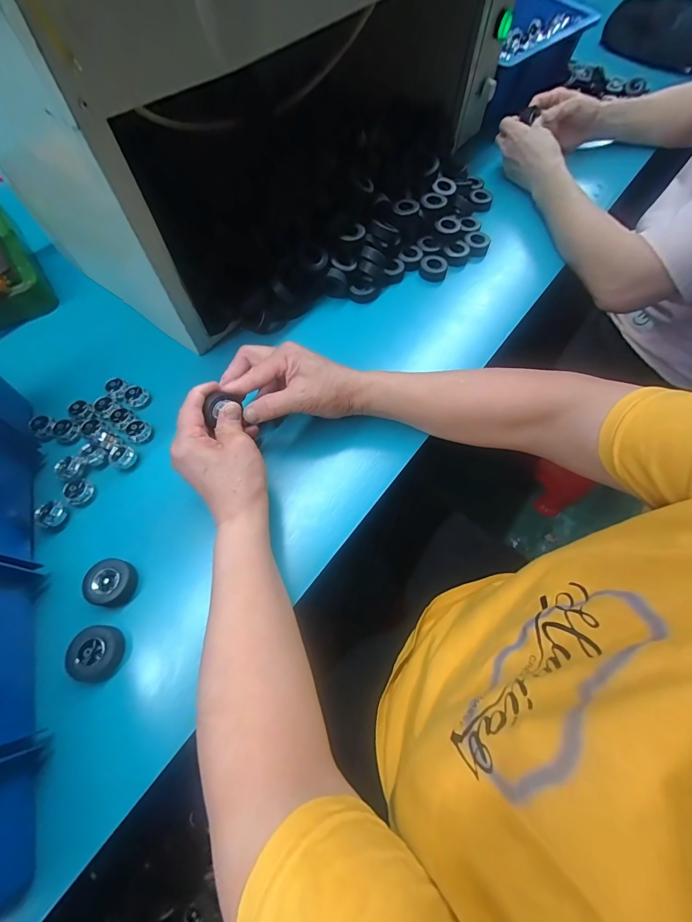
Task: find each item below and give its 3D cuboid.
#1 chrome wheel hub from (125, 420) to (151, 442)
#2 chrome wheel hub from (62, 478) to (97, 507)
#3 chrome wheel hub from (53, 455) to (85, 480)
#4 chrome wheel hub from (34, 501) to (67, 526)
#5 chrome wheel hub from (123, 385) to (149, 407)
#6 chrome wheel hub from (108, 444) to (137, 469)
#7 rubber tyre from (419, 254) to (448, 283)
[{"bbox_3d":[-0.218,-0.032,0.375,0.020,0.013,0.023,39,69,14],"label":"chrome wheel hub"},{"bbox_3d":[-0.259,0.028,0.346,0.022,0.014,0.027,-2,66,-4],"label":"chrome wheel hub"},{"bbox_3d":[-0.273,0.007,0.354,0.023,0.013,0.025,1,65,-2],"label":"chrome wheel hub"},{"bbox_3d":[-0.276,0.050,0.332,0.019,0.011,0.022,15,66,4],"label":"chrome wheel hub"},{"bbox_3d":[-0.235,-0.073,0.396,0.023,0.013,0.025,1,65,-2],"label":"chrome wheel hub"},{"bbox_3d":[-0.226,-0.004,0.359,0.022,0.015,0.023,1,65,-2],"label":"chrome wheel hub"},{"bbox_3d":[0.116,-0.255,0.476,0.036,0.015,0.040,21,66,6],"label":"rubber tyre"}]

